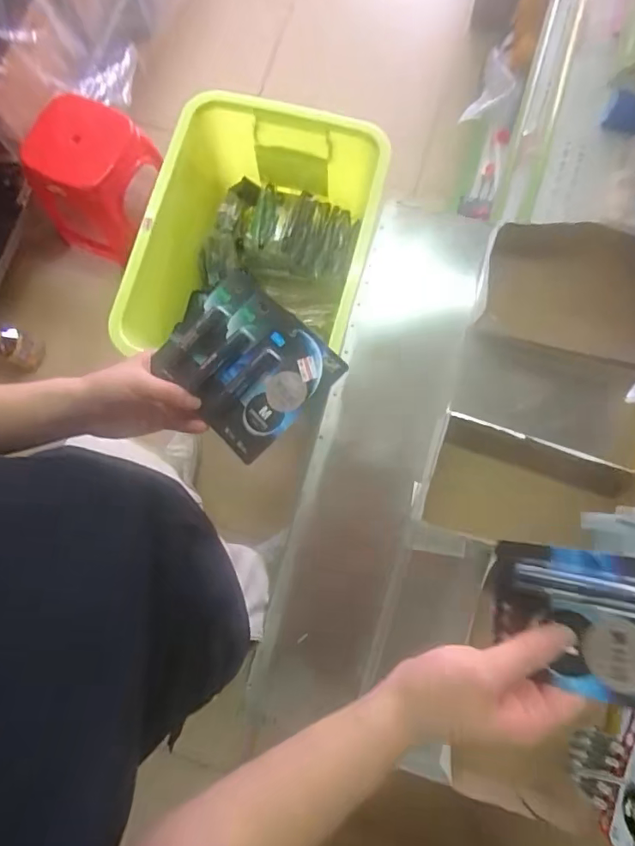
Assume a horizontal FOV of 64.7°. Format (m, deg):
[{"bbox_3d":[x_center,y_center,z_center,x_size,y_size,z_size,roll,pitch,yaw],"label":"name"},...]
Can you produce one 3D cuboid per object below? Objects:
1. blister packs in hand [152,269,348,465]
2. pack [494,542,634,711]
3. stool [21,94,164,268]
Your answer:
[{"bbox_3d":[-0.068,-0.056,0.485,0.129,0.020,0.169,-44,81,-7],"label":"blister packs in hand"},{"bbox_3d":[0.170,0.121,0.297,0.130,0.016,0.084,-1,82,39],"label":"pack"},{"bbox_3d":[-0.623,-0.685,1.431,0.288,0.315,0.298,28,81,6],"label":"stool"}]

